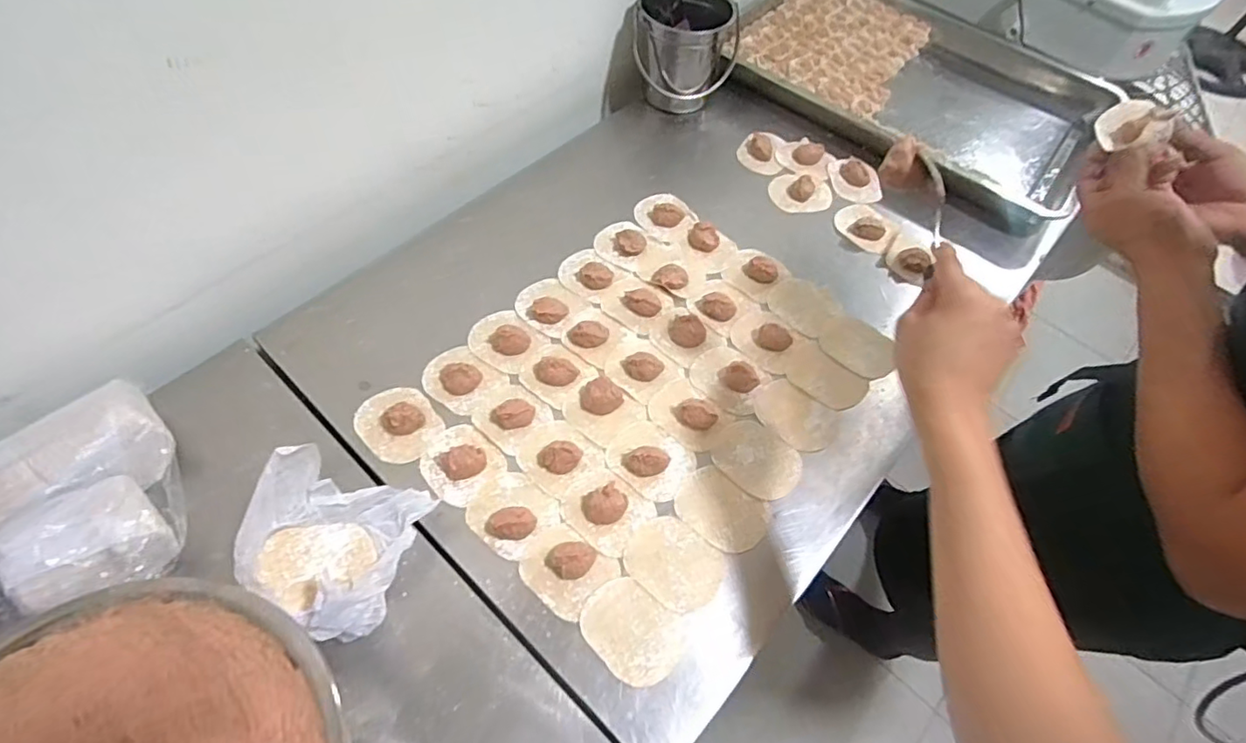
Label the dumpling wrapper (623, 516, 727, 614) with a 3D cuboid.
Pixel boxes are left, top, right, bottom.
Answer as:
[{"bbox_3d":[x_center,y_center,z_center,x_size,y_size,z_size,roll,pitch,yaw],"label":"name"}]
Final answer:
[{"bbox_3d":[0.048,0.179,0.547,0.092,0.004,0.071,36,65,15],"label":"dumpling wrapper"}]

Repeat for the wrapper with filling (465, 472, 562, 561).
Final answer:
[{"bbox_3d":[-0.107,0.130,0.551,0.077,0.024,0.071,37,66,15],"label":"wrapper with filling"}]

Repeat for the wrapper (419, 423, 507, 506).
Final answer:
[{"bbox_3d":[-0.163,0.086,0.576,0.075,0.022,0.070,38,66,16],"label":"wrapper"}]

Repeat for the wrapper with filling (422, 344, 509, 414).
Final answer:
[{"bbox_3d":[-0.176,0.004,0.630,0.079,0.018,0.067,35,65,15],"label":"wrapper with filling"}]

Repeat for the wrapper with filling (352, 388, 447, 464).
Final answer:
[{"bbox_3d":[-0.231,0.049,0.593,0.071,0.024,0.087,-39,71,-21],"label":"wrapper with filling"}]

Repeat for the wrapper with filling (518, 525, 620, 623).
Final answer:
[{"bbox_3d":[-0.051,0.178,0.530,0.074,0.019,0.067,40,67,17],"label":"wrapper with filling"}]

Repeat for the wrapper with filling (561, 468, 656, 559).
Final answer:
[{"bbox_3d":[-0.018,0.129,0.560,0.079,0.022,0.068,37,66,15],"label":"wrapper with filling"}]

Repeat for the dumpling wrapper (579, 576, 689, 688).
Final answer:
[{"bbox_3d":[0.008,0.229,0.516,0.092,0.004,0.070,32,65,13],"label":"dumpling wrapper"}]

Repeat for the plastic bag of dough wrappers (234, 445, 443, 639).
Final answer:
[{"bbox_3d":[-0.244,0.141,0.495,0.117,0.105,0.120,16,60,6],"label":"plastic bag of dough wrappers"}]

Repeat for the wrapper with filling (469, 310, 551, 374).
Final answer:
[{"bbox_3d":[-0.135,-0.040,0.660,0.081,0.023,0.069,36,66,15],"label":"wrapper with filling"}]

